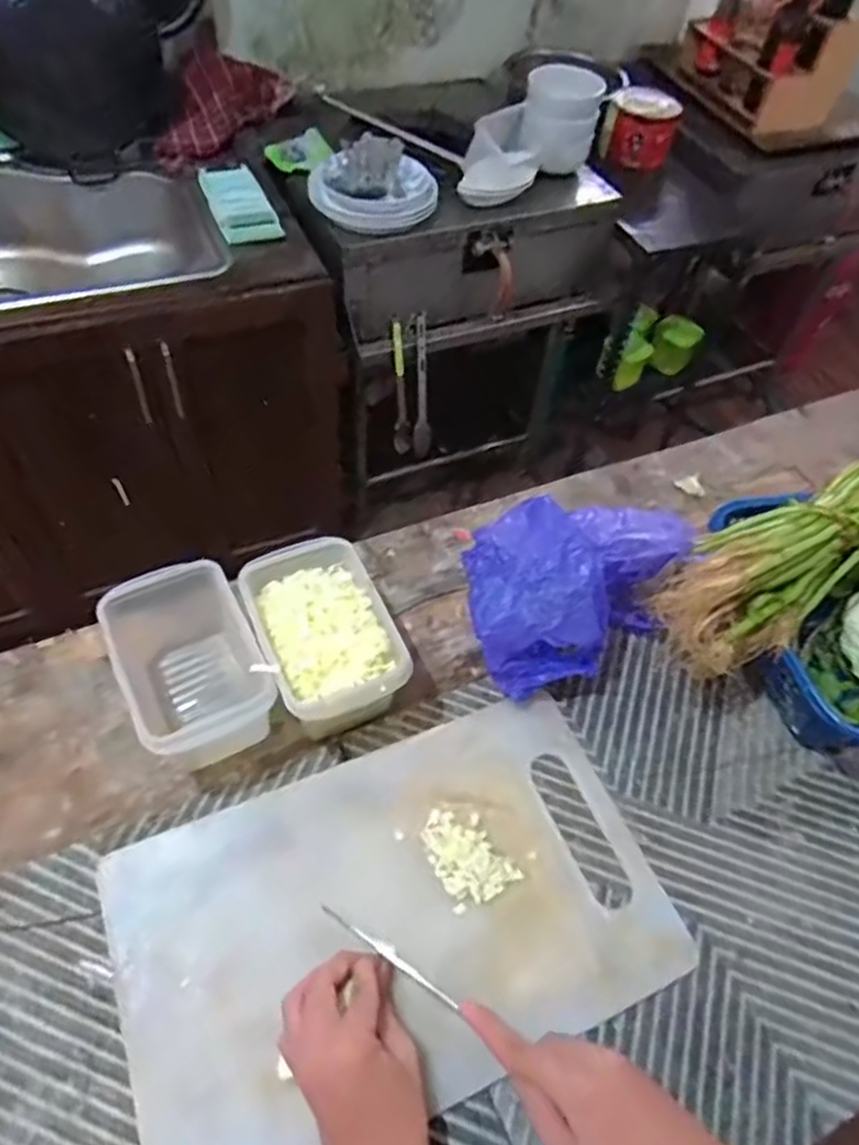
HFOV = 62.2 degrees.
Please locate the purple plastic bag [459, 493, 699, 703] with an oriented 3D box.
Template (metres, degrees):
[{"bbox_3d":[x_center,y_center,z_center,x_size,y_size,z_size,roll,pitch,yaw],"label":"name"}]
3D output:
[{"bbox_3d":[0.130,0.004,0.655,0.208,0.150,0.147,-16,56,-15],"label":"purple plastic bag"}]

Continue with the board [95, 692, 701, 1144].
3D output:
[{"bbox_3d":[-0.025,0.258,0.542,0.396,0.014,0.242,-18,60,-16],"label":"board"}]

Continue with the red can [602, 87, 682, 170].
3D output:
[{"bbox_3d":[0.437,-0.922,1.475,0.141,0.098,0.148,3,54,-3],"label":"red can"}]

